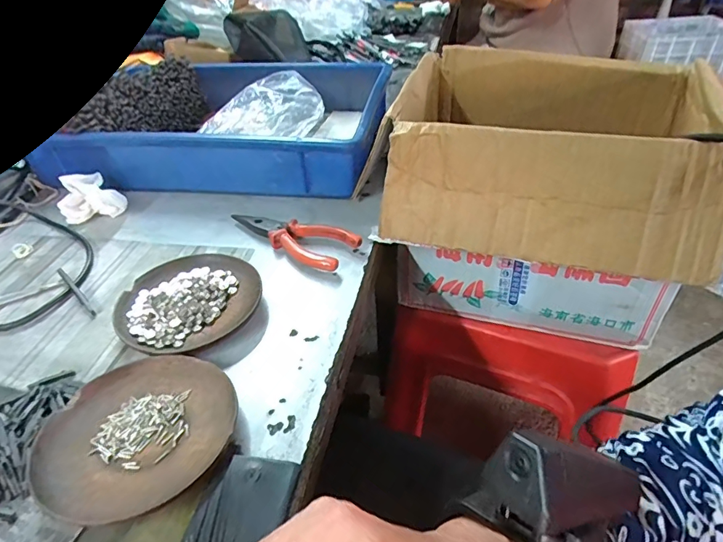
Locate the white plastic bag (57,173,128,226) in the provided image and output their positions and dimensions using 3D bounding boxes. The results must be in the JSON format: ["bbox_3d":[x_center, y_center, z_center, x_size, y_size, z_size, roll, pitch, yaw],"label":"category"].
[{"bbox_3d":[-0.299,-0.081,0.499,0.059,0.045,0.061,-34,48,-31],"label":"white plastic bag"}]

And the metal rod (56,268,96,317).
[{"bbox_3d":[-0.257,0.016,0.406,0.085,0.010,0.005,30,50,35],"label":"metal rod"}]

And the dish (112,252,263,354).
[{"bbox_3d":[-0.144,0.024,0.380,0.111,0.014,0.107,-3,39,2],"label":"dish"}]

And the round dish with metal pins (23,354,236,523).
[{"bbox_3d":[-0.137,0.098,0.282,0.109,0.018,0.111,-3,39,2],"label":"round dish with metal pins"}]

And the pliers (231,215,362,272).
[{"bbox_3d":[-0.071,-0.037,0.446,0.139,0.015,0.047,22,46,29],"label":"pliers"}]

